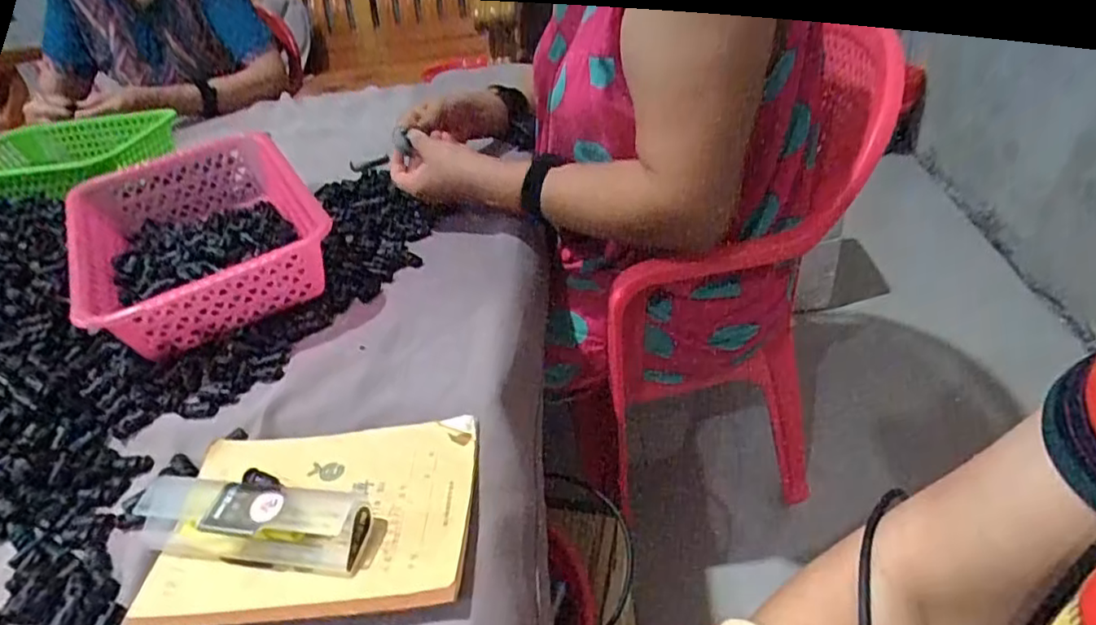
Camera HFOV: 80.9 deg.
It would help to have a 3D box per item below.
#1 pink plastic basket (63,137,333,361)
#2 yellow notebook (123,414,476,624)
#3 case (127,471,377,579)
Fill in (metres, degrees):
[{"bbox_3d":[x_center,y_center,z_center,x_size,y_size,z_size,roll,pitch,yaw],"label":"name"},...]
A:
[{"bbox_3d":[-0.355,-0.072,0.665,0.214,0.092,0.298,-25,42,-22],"label":"pink plastic basket"},{"bbox_3d":[-0.154,0.132,0.431,0.202,0.011,0.140,-6,36,5],"label":"yellow notebook"},{"bbox_3d":[-0.194,0.134,0.418,0.156,0.034,0.044,1,37,14],"label":"case"}]

